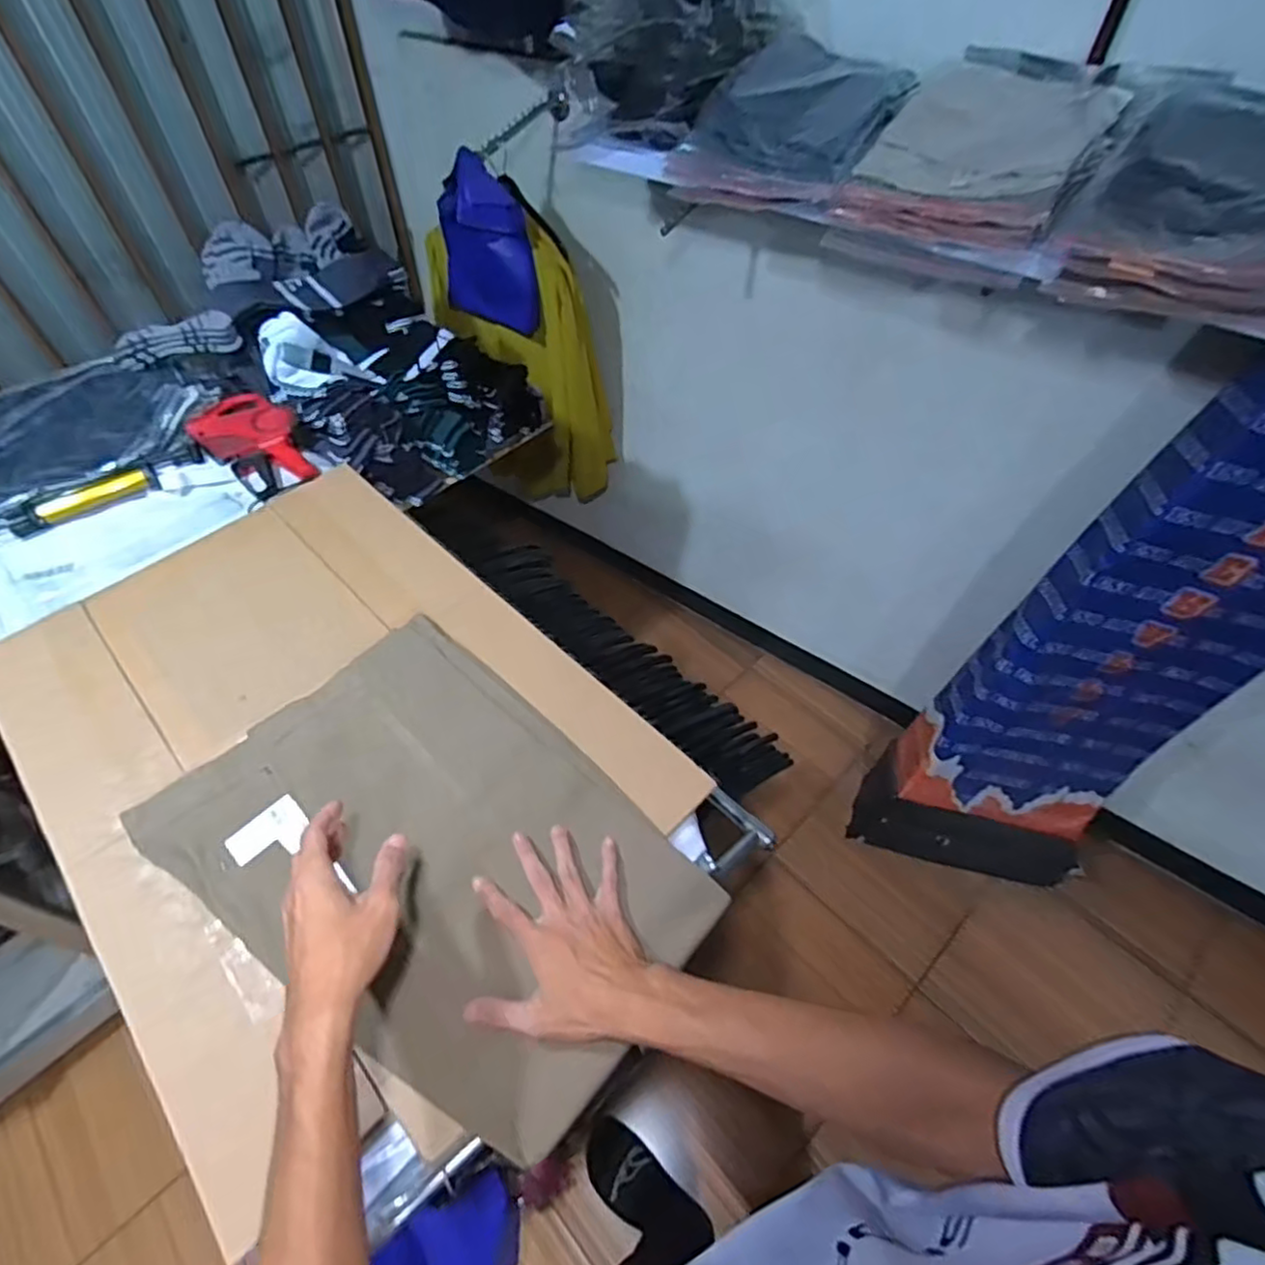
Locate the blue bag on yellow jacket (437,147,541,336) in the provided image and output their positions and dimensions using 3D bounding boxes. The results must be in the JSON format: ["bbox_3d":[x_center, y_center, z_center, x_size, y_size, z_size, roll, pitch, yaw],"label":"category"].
[{"bbox_3d":[-0.326,-0.856,1.457,0.226,0.324,0.063,25,57,19],"label":"blue bag on yellow jacket"}]

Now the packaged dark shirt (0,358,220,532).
[{"bbox_3d":[-0.862,-0.298,0.985,0.392,0.060,0.262,-37,60,-24],"label":"packaged dark shirt"}]

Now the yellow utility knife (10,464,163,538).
[{"bbox_3d":[-0.776,-0.187,0.937,0.185,0.022,0.046,-29,57,-20],"label":"yellow utility knife"}]

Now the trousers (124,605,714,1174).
[{"bbox_3d":[-0.186,0.199,0.614,0.470,0.026,0.324,34,60,24],"label":"trousers"}]

